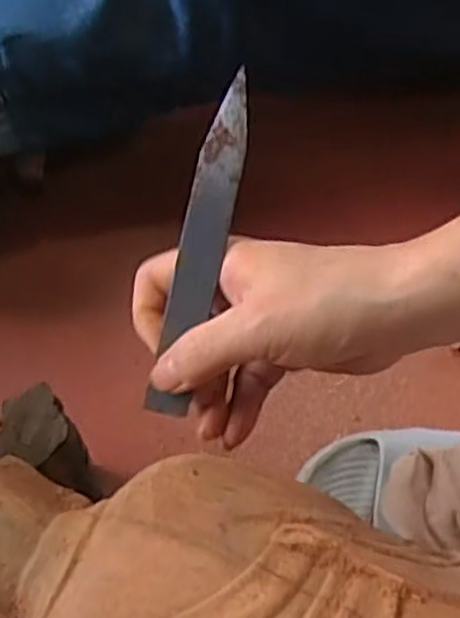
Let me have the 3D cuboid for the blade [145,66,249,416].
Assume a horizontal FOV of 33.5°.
[{"bbox_3d":[-0.013,-0.026,0.331,0.020,0.008,0.146,14,96,7],"label":"blade"}]

